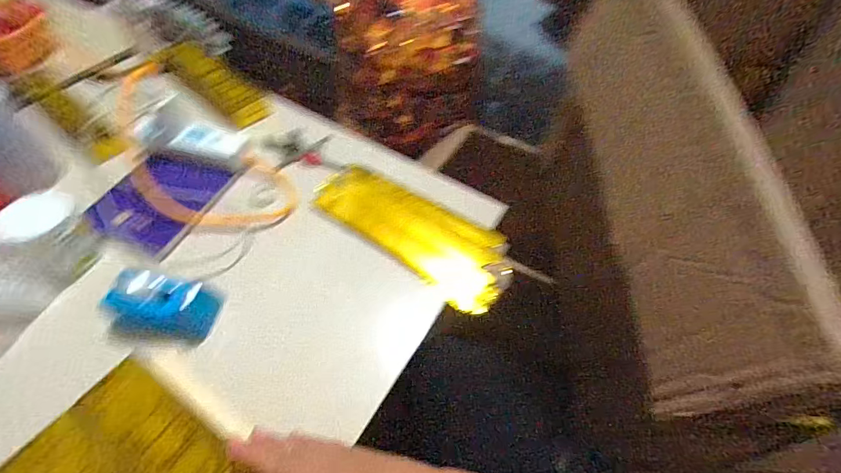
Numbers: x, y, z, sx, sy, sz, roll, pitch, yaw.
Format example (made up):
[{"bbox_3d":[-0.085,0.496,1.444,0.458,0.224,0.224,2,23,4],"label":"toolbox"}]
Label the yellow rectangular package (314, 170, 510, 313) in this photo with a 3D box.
[{"bbox_3d":[-0.014,-0.013,0.587,0.309,0.015,0.122,32,58,18],"label":"yellow rectangular package"}]

